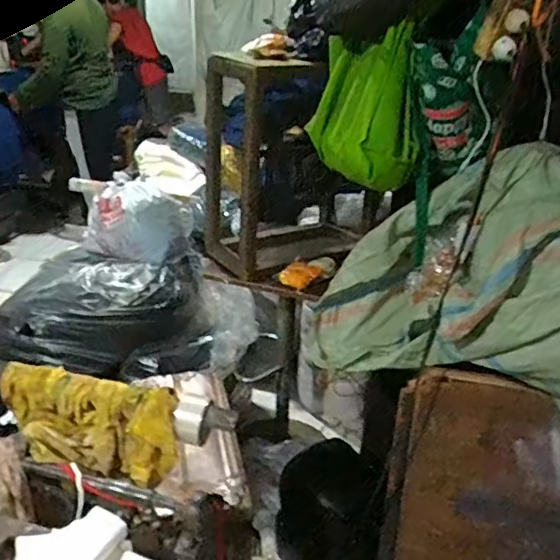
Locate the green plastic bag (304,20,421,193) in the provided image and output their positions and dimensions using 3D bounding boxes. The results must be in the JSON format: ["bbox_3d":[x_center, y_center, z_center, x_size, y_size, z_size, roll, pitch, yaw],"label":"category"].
[{"bbox_3d":[0.170,-0.357,1.181,0.119,0.283,0.262,-6,27,-18],"label":"green plastic bag"}]

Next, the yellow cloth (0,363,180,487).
[{"bbox_3d":[-0.358,0.260,1.040,0.361,0.128,0.144,10,26,14],"label":"yellow cloth"}]

